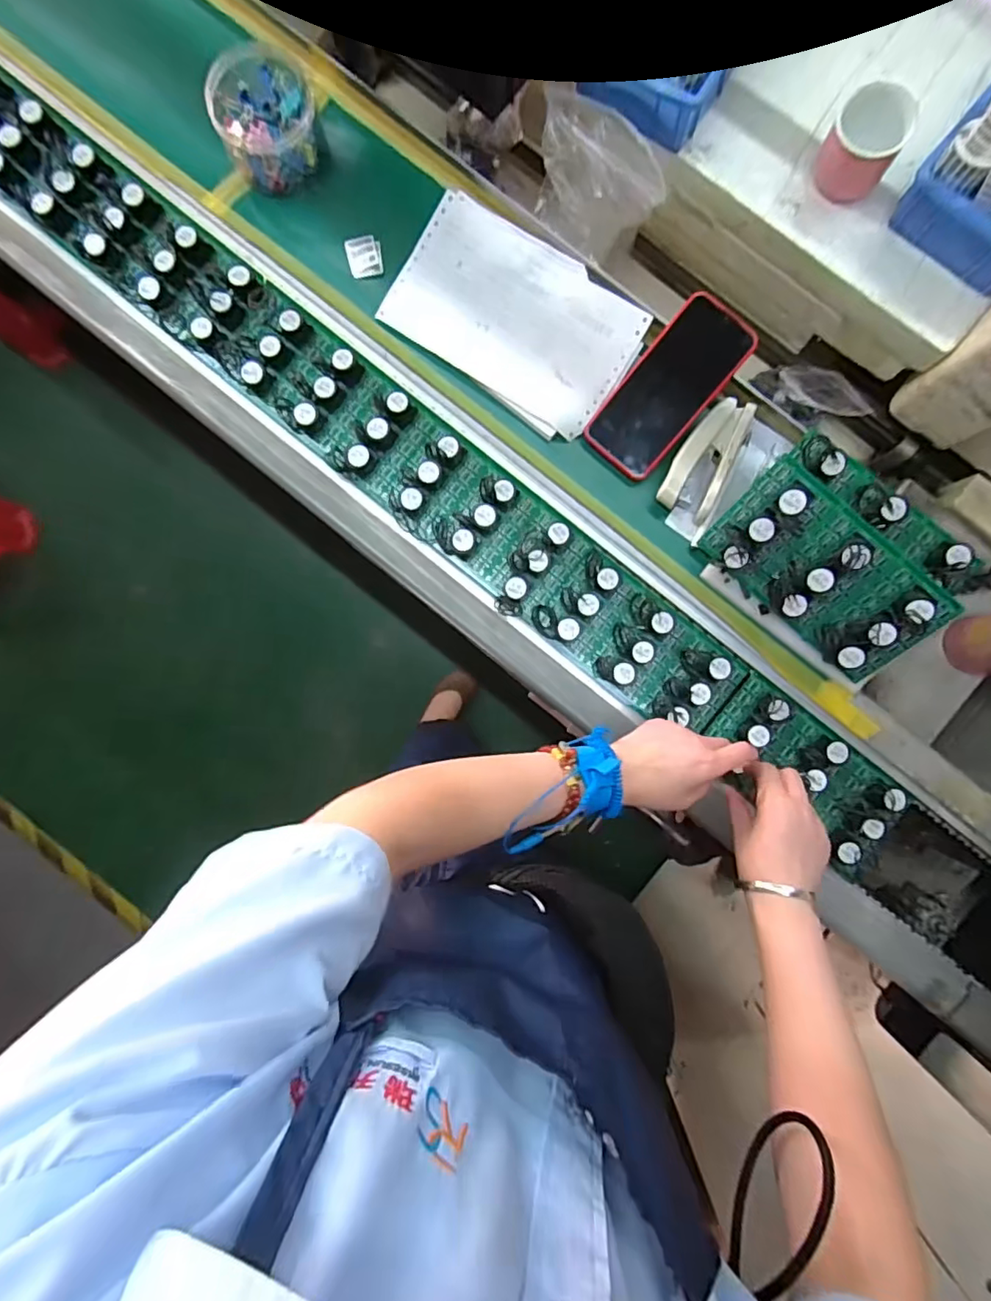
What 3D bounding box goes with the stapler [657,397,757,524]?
[{"bbox_3d":[0.206,-0.187,0.542,0.050,0.023,0.112,28,91,2],"label":"stapler"}]

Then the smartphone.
[{"bbox_3d":[0.164,-0.249,0.536,0.078,0.015,0.159,41,109,0],"label":"smartphone"}]

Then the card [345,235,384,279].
[{"bbox_3d":[-0.132,-0.398,0.564,0.035,0.004,0.041,-15,90,2],"label":"card"}]

